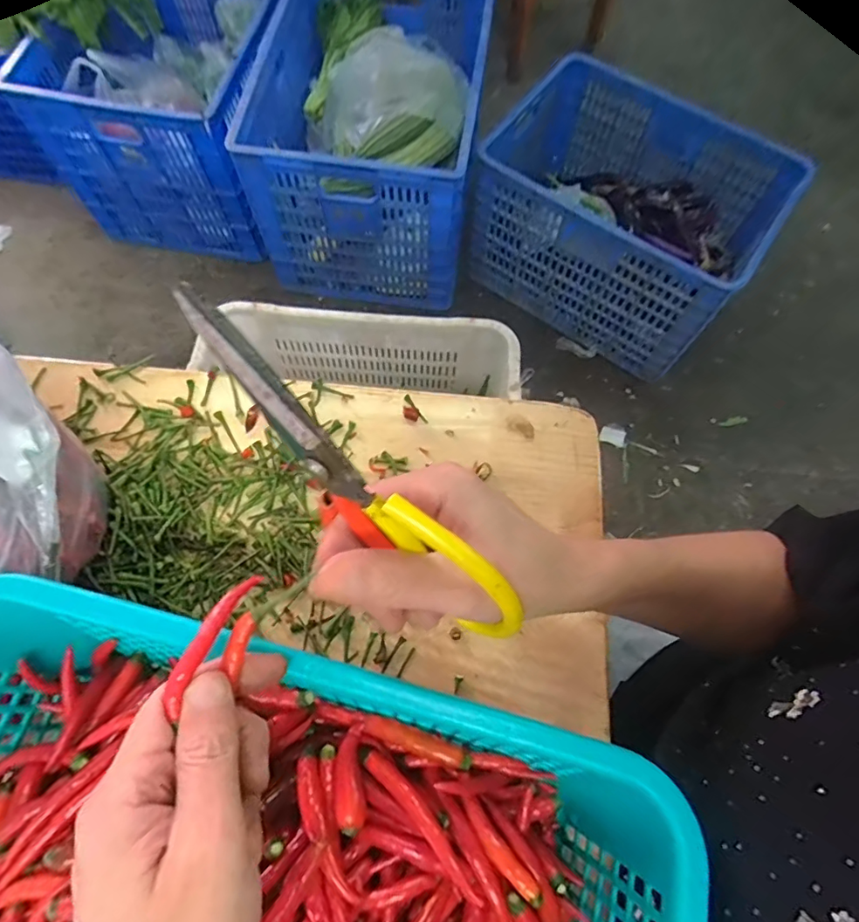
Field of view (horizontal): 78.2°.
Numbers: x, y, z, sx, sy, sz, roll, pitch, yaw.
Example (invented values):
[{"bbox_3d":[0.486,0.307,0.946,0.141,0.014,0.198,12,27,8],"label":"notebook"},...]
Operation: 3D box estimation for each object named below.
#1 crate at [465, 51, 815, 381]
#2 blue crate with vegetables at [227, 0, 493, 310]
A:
[{"bbox_3d":[0.449,-0.596,1.279,0.629,0.357,0.475,35,72,12],"label":"crate"},{"bbox_3d":[-0.123,-0.810,1.314,0.457,0.399,0.671,8,69,2],"label":"blue crate with vegetables"}]

